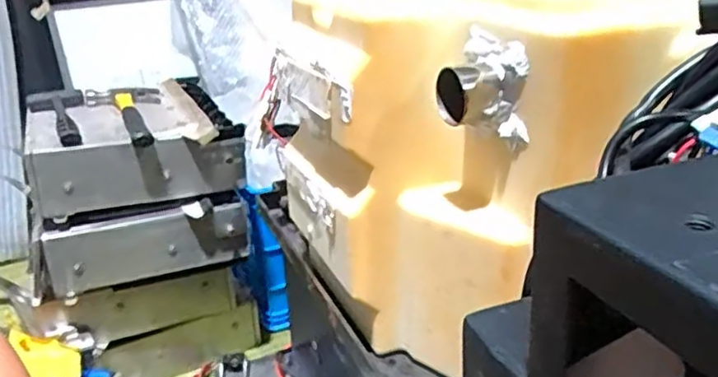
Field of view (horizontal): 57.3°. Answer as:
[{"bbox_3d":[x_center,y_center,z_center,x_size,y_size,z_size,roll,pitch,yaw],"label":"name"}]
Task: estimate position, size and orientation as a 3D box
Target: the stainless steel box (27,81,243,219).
[{"bbox_3d":[-0.304,-0.053,0.896,0.250,0.094,0.210,-12,24,-19],"label":"stainless steel box"}]

